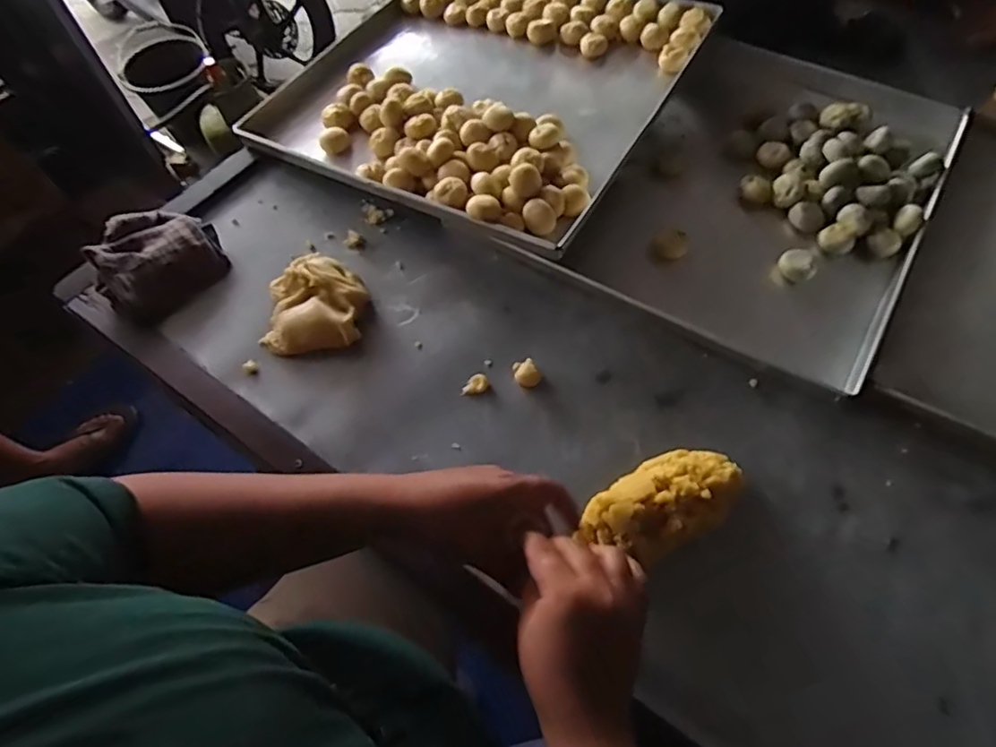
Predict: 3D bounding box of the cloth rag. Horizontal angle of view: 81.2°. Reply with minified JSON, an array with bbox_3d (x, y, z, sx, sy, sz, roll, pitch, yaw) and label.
[{"bbox_3d":[-0.414,-0.141,0.701,0.128,0.051,0.145,32,67,18],"label":"cloth rag"}]

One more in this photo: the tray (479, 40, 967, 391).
[{"bbox_3d":[0.339,-0.236,0.725,0.354,0.038,0.519,28,65,17],"label":"tray"}]

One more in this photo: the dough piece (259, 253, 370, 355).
[{"bbox_3d":[-0.211,-0.082,0.673,0.113,0.037,0.126,-1,61,2],"label":"dough piece"}]

